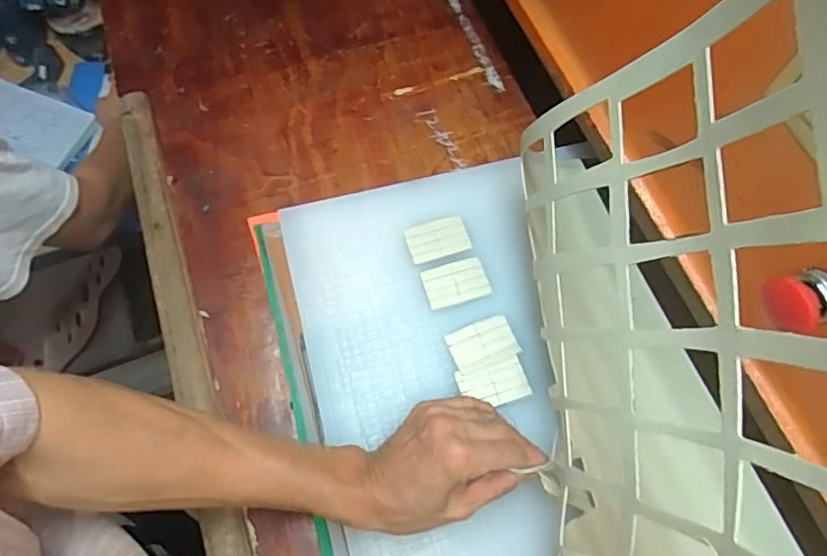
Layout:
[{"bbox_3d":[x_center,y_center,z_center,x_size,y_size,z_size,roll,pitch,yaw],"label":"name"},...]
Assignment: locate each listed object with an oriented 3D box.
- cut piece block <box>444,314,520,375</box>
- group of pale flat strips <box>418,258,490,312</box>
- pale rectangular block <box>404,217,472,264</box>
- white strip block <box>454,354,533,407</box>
[{"bbox_3d":[0.062,0.060,0.501,0.058,0.004,0.040,-19,69,-8],"label":"cut piece block"},{"bbox_3d":[0.040,0.005,0.525,0.058,0.004,0.041,-15,69,-6],"label":"group of pale flat strips"},{"bbox_3d":[0.023,-0.038,0.540,0.058,0.004,0.038,-15,69,-7],"label":"pale rectangular block"},{"bbox_3d":[0.069,0.093,0.488,0.058,0.004,0.037,-16,69,-7],"label":"white strip block"}]

